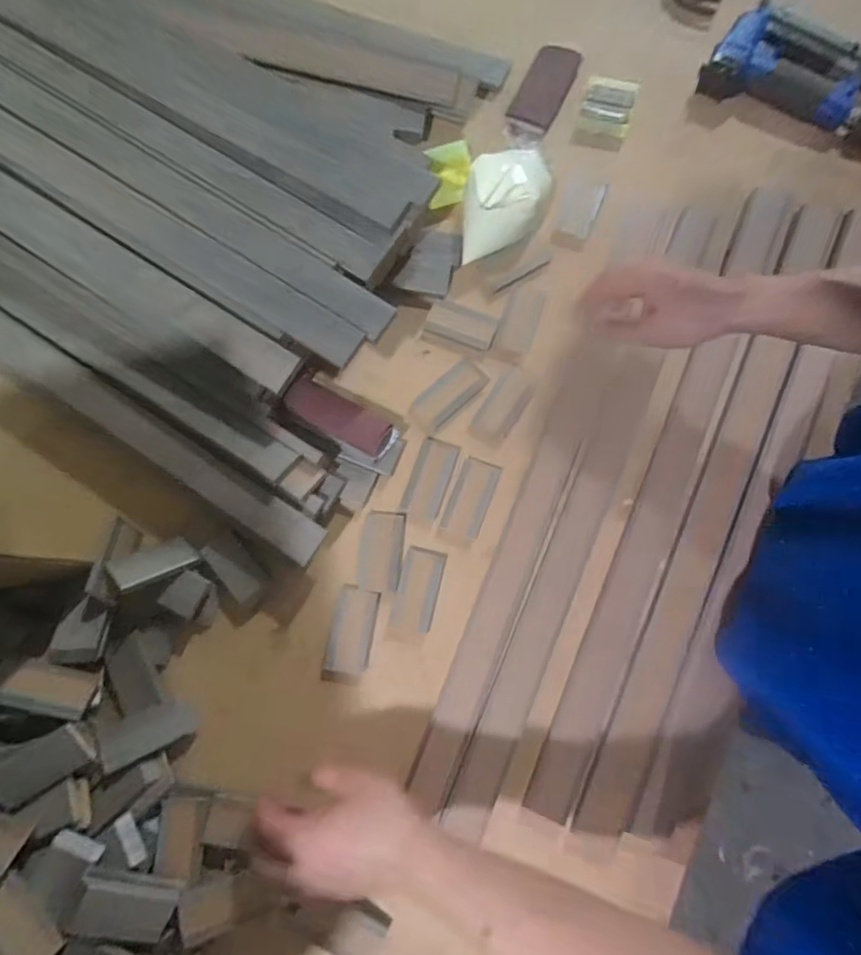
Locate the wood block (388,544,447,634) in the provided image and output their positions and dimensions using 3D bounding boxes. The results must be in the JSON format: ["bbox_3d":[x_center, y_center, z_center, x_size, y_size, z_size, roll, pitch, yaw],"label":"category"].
[{"bbox_3d":[-0.013,0.114,0.495,0.041,0.009,0.082,13,79,4],"label":"wood block"}]

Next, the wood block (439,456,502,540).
[{"bbox_3d":[0.044,0.021,0.520,0.041,0.006,0.083,21,79,6],"label":"wood block"}]

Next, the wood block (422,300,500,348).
[{"bbox_3d":[0.036,-0.178,0.560,0.080,0.005,0.042,20,79,6],"label":"wood block"}]

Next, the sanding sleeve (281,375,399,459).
[{"bbox_3d":[-0.095,-0.064,0.523,0.120,0.038,0.046,26,80,7],"label":"sanding sleeve"}]

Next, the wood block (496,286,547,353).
[{"bbox_3d":[0.104,-0.182,0.555,0.040,0.004,0.081,17,79,5],"label":"wood block"}]

